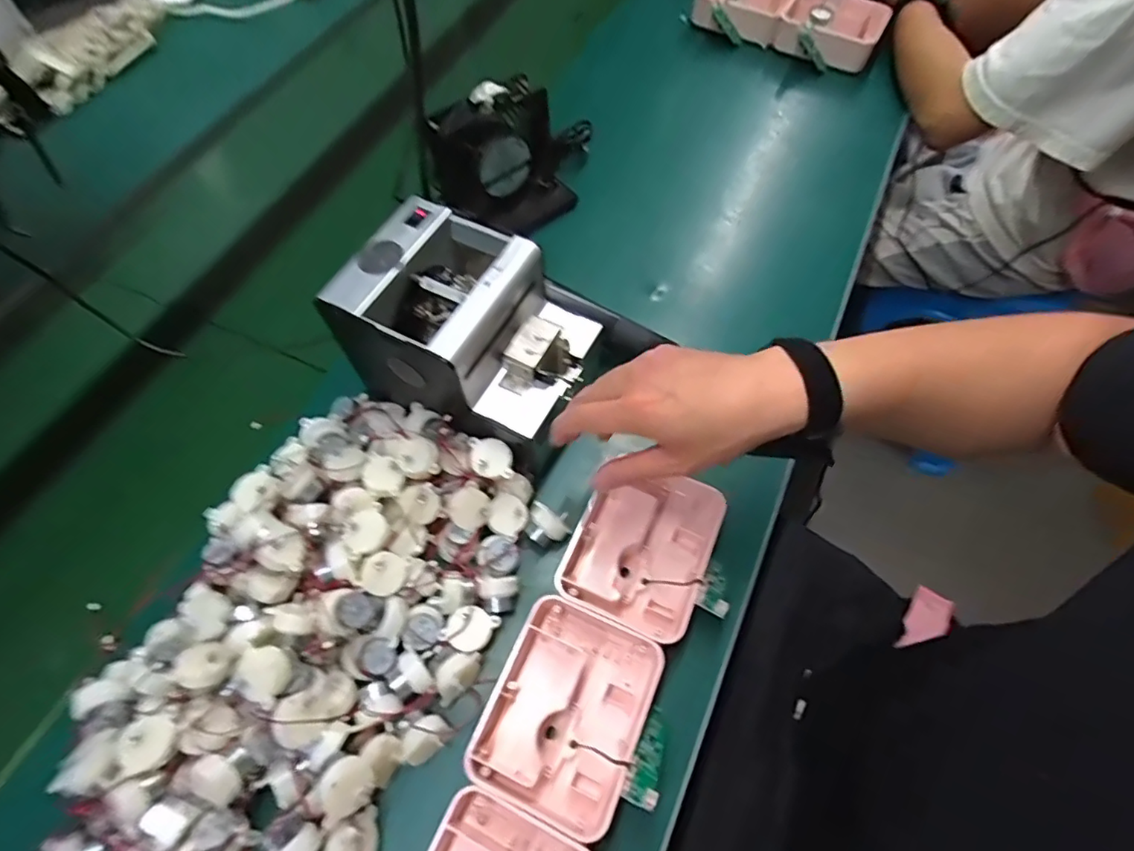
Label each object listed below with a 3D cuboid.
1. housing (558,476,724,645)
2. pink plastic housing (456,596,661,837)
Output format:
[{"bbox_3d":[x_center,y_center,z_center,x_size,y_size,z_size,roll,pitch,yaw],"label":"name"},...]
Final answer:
[{"bbox_3d":[0.058,0.096,0.448,0.107,0.039,0.127,22,65,14],"label":"housing"},{"bbox_3d":[0.002,0.198,0.395,0.102,0.039,0.126,21,65,13],"label":"pink plastic housing"}]

